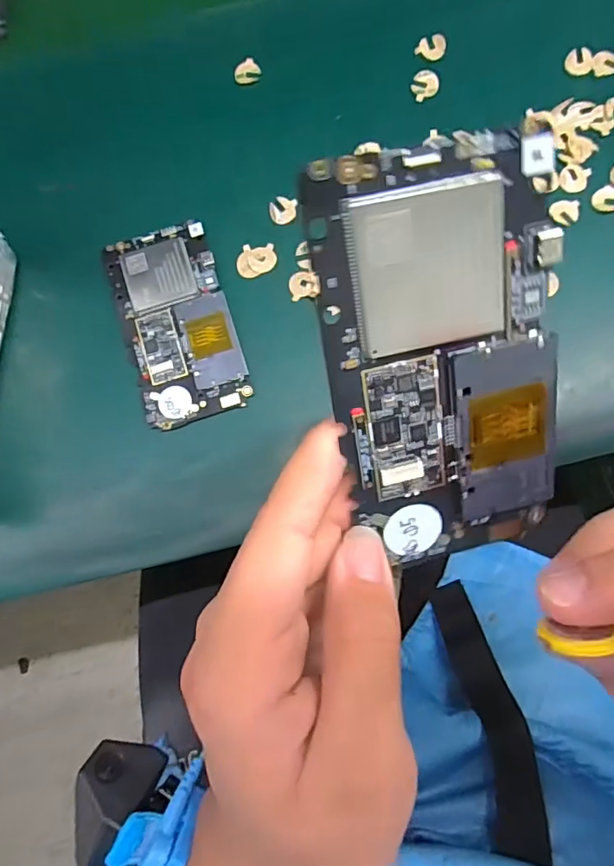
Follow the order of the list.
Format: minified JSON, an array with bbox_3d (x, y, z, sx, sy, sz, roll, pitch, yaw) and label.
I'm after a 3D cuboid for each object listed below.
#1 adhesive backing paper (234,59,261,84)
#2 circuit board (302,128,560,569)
[{"bbox_3d":[-0.041,-0.247,0.358,0.017,0.004,0.018,-7,81,2],"label":"adhesive backing paper"},{"bbox_3d":[0.040,-0.015,0.152,0.065,0.005,0.121,-12,115,-3],"label":"circuit board"}]

